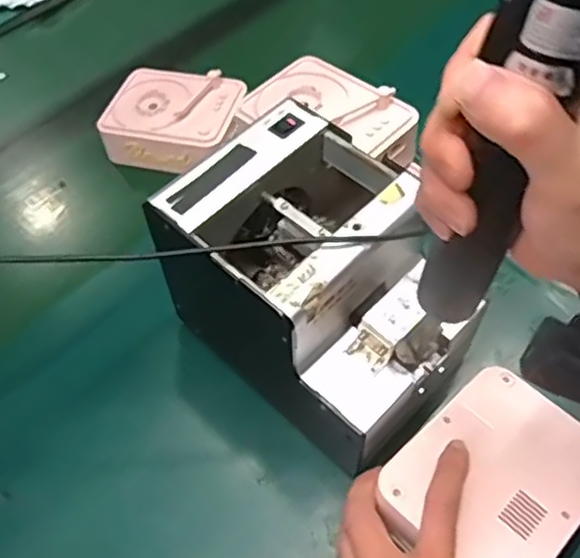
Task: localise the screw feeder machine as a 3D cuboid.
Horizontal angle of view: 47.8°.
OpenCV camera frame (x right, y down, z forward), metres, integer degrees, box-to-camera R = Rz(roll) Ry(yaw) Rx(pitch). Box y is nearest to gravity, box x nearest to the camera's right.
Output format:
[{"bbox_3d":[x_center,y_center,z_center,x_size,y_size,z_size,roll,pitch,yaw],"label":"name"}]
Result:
[{"bbox_3d":[0.023,0.008,0.437,0.183,0.153,0.124,37,65,27],"label":"screw feeder machine"}]

